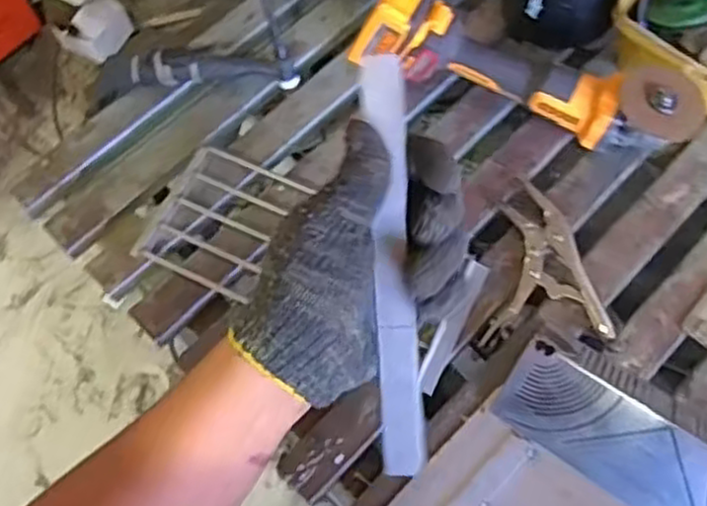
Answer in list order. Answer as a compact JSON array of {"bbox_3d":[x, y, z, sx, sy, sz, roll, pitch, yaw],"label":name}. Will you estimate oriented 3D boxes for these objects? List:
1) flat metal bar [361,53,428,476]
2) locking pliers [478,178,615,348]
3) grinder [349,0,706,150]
[{"bbox_3d":[0.024,0.011,0.421,0.027,0.007,0.237,-7,98,-21],"label":"flat metal bar"},{"bbox_3d":[0.195,0.007,0.792,0.124,0.032,0.174,-2,65,2],"label":"locking pliers"},{"bbox_3d":[0.167,-0.209,0.814,0.342,0.093,0.083,19,67,11],"label":"grinder"}]

